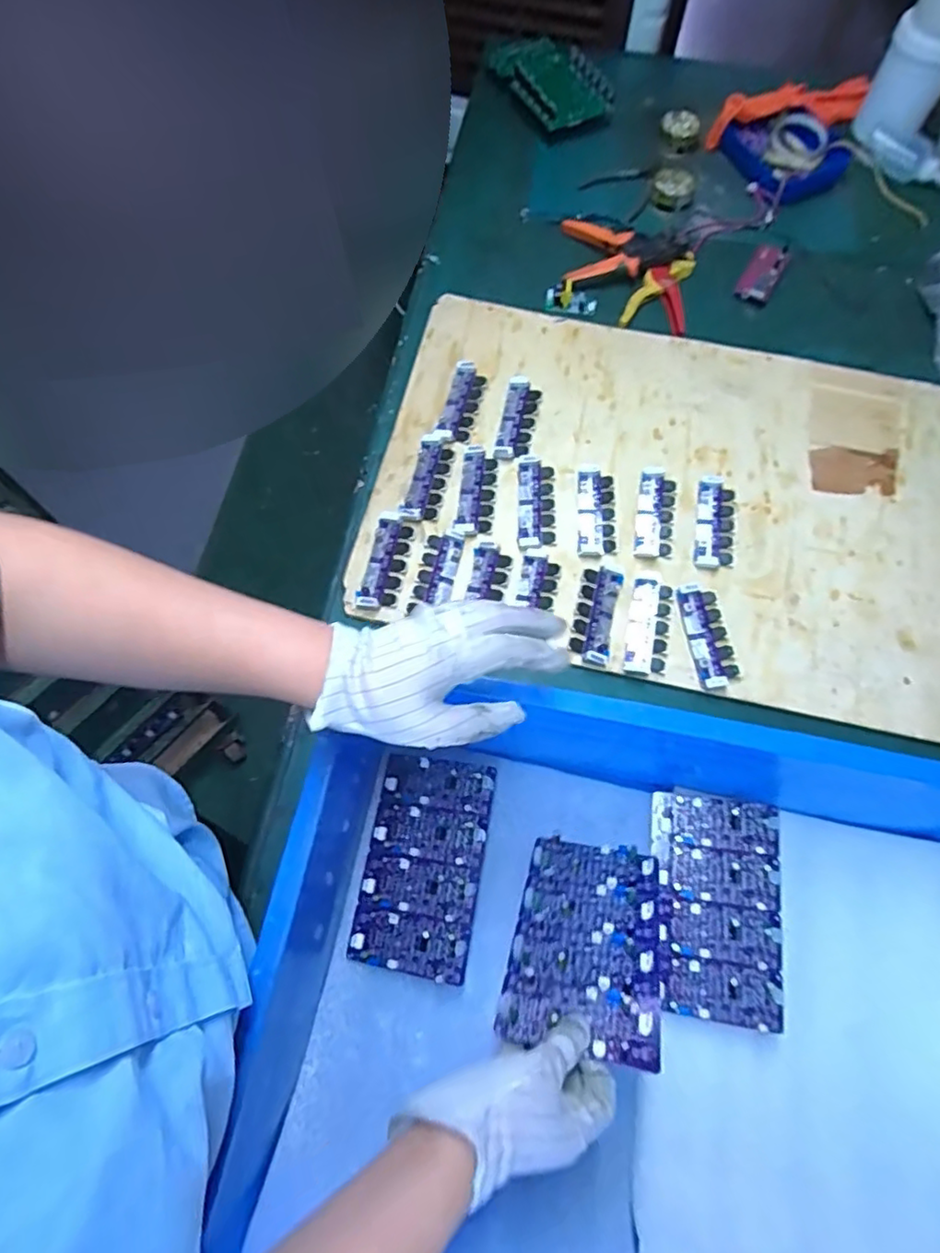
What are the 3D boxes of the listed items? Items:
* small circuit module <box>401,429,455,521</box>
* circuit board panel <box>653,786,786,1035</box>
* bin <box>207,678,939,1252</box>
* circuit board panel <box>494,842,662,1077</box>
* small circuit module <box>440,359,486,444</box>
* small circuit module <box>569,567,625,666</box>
[{"bbox_3d":[-0.050,-0.189,0.770,0.042,0.007,0.134,12,68,3],"label":"small circuit module"},{"bbox_3d":[0.225,0.256,0.571,0.109,0.008,0.192,2,70,16],"label":"circuit board panel"},{"bbox_3d":[0.153,0.314,0.478,0.606,0.192,0.402,8,68,1],"label":"bin"},{"bbox_3d":[0.097,0.250,0.508,0.113,0.011,0.185,5,27,14],"label":"circuit board panel"},{"bbox_3d":[-0.009,-0.293,0.811,0.040,0.013,0.119,13,68,3],"label":"small circuit module"},{"bbox_3d":[0.144,-0.013,0.712,0.044,0.010,0.118,13,68,3],"label":"small circuit module"}]

